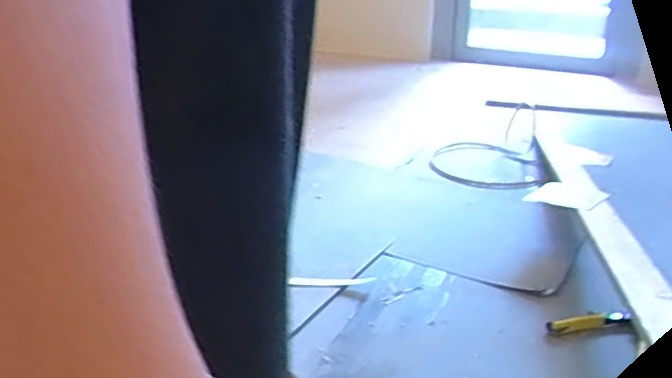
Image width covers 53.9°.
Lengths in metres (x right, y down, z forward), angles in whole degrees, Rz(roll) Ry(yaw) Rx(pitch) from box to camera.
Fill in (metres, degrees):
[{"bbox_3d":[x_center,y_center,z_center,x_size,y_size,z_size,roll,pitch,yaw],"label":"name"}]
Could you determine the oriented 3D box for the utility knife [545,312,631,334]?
[{"bbox_3d":[0.416,0.219,1.092,0.134,0.023,0.025,-10,23,7],"label":"utility knife"}]

